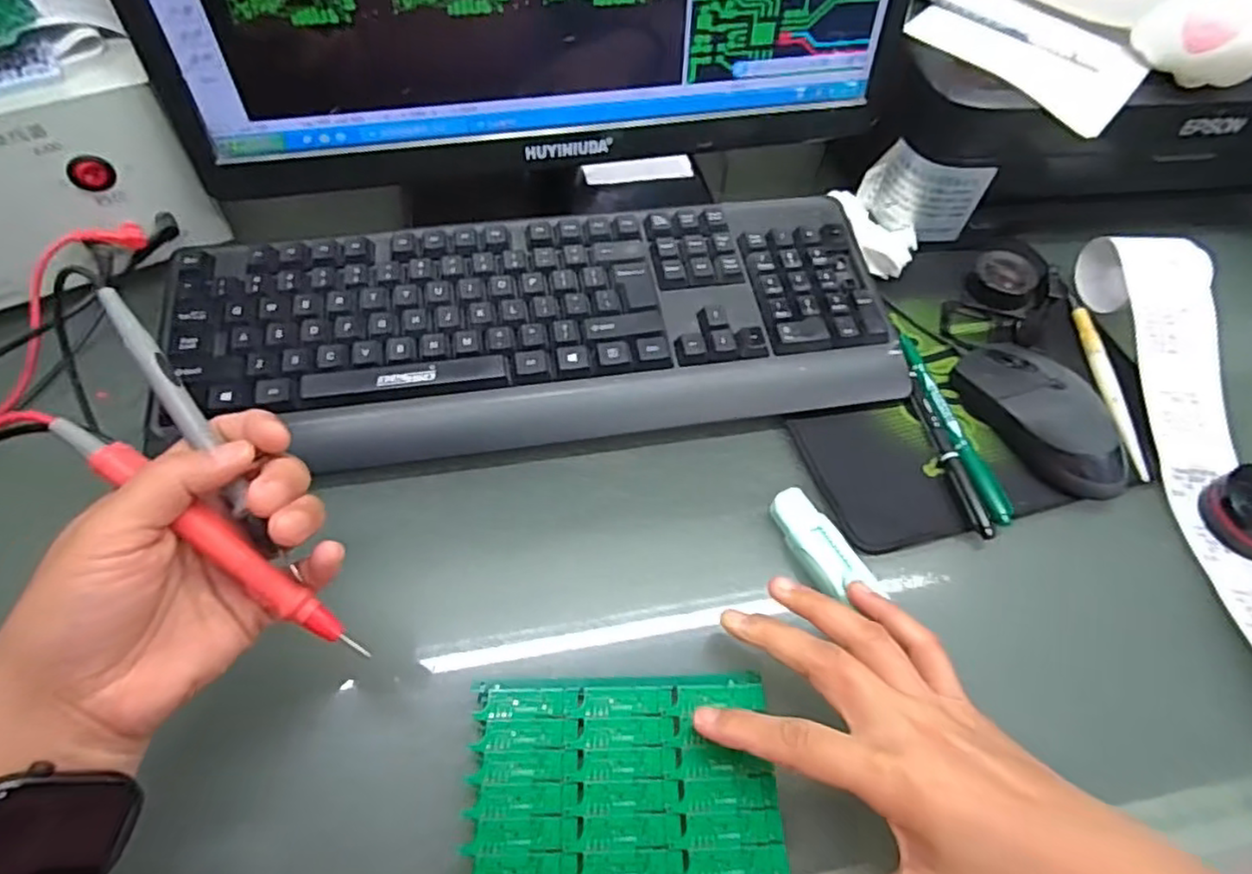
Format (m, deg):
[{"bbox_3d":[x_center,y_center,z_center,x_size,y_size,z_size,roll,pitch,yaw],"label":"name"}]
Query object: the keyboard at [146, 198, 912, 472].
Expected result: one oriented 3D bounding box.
[{"bbox_3d":[-0.046,-0.067,0.418,0.422,0.042,0.152,-8,58,-9],"label":"keyboard"}]

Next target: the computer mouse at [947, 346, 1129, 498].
[{"bbox_3d":[0.249,-0.015,0.404,0.055,0.032,0.112,-15,59,-13],"label":"computer mouse"}]

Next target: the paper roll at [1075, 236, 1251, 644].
[{"bbox_3d":[0.354,0.009,0.392,0.067,0.043,0.333,4,57,-1],"label":"paper roll"}]

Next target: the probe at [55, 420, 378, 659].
[{"bbox_3d":[-0.156,0.040,0.257,0.140,0.018,0.014,41,61,-4],"label":"probe"}]

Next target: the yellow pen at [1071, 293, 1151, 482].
[{"bbox_3d":[0.315,-0.038,0.440,0.011,0.006,0.147,5,57,0],"label":"yellow pen"}]

